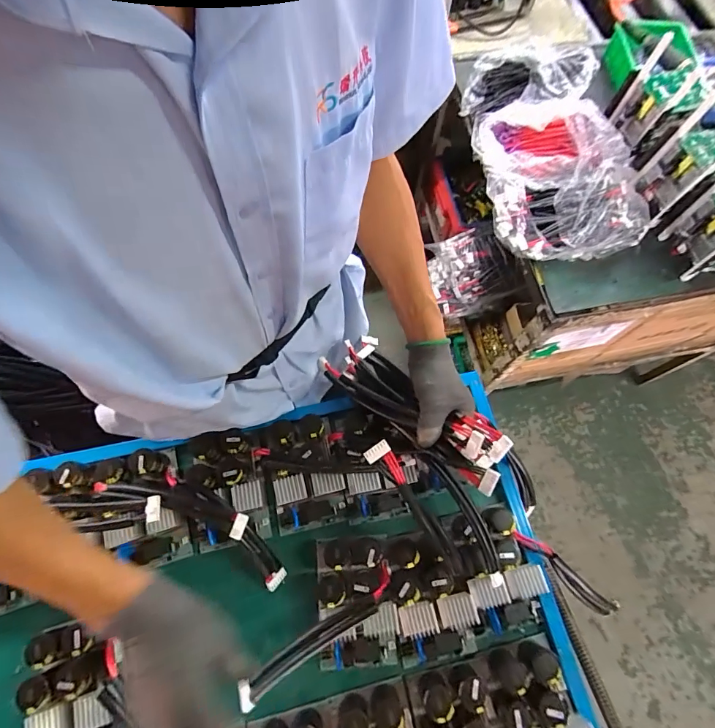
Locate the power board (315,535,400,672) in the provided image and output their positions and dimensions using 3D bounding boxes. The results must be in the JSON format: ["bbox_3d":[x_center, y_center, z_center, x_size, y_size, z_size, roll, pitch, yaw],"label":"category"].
[{"bbox_3d":[-0.003,0.305,0.526,0.096,0.060,0.152,-4,69,-4],"label":"power board"}]

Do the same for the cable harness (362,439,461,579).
[{"bbox_3d":[0.077,0.180,0.482,0.026,0.036,0.210,-37,104,-15],"label":"cable harness"}]

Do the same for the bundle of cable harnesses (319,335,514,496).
[{"bbox_3d":[0.074,0.046,0.552,0.101,0.057,0.307,-42,50,-16],"label":"bundle of cable harnesses"}]

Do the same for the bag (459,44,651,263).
[{"bbox_3d":[0.423,-0.505,0.908,0.328,0.127,0.570,-5,69,-4],"label":"bag"}]

